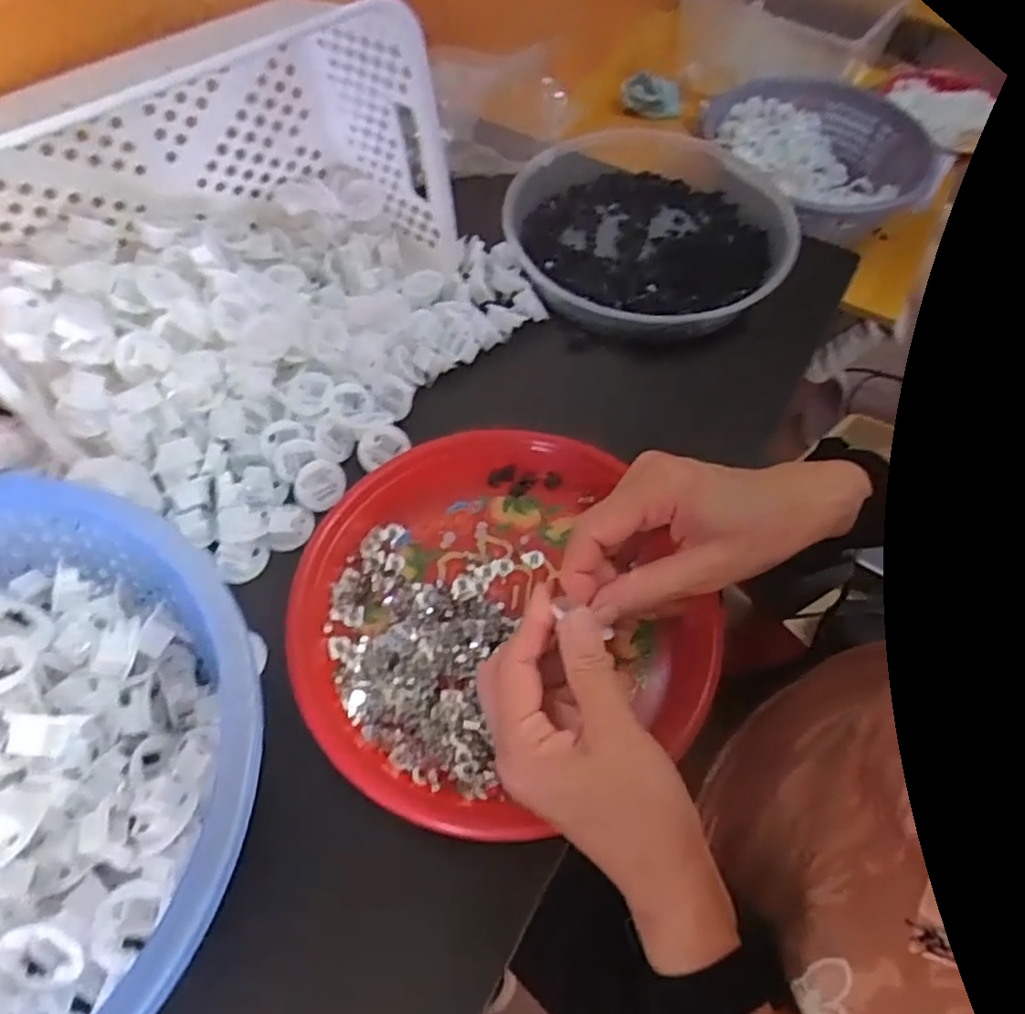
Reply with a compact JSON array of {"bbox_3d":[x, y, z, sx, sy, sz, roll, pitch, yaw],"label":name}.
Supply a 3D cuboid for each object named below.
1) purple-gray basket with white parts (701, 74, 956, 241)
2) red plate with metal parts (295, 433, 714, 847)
[{"bbox_3d":[0.387,-0.449,0.941,0.280,0.081,0.276,1,59,-1],"label":"purple-gray basket with white parts"},{"bbox_3d":[-0.005,0.062,0.418,0.240,0.031,0.234,1,59,-1],"label":"red plate with metal parts"}]

